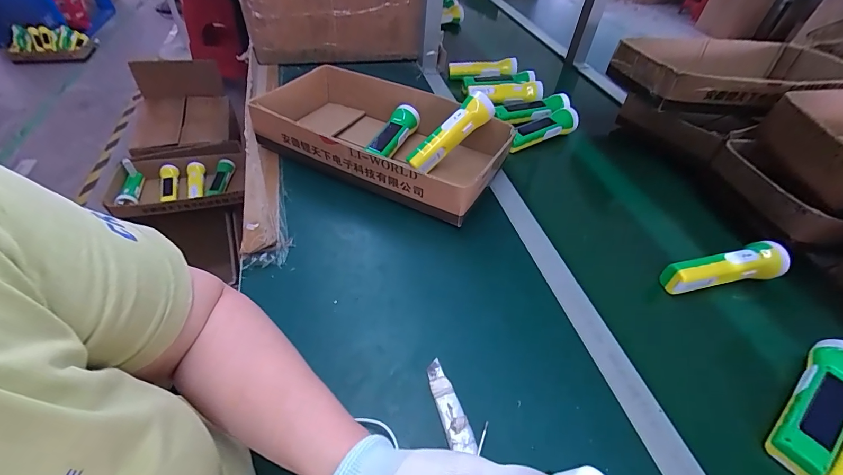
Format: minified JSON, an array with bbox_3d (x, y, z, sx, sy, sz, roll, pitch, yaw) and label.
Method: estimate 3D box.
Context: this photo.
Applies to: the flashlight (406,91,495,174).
[{"bbox_3d":[0.047,-0.172,0.623,0.169,0.053,0.044,-42,56,-4],"label":"flashlight"}]

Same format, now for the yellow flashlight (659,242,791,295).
[{"bbox_3d":[0.422,0.046,0.515,0.178,0.038,0.048,-11,47,-14],"label":"yellow flashlight"}]

